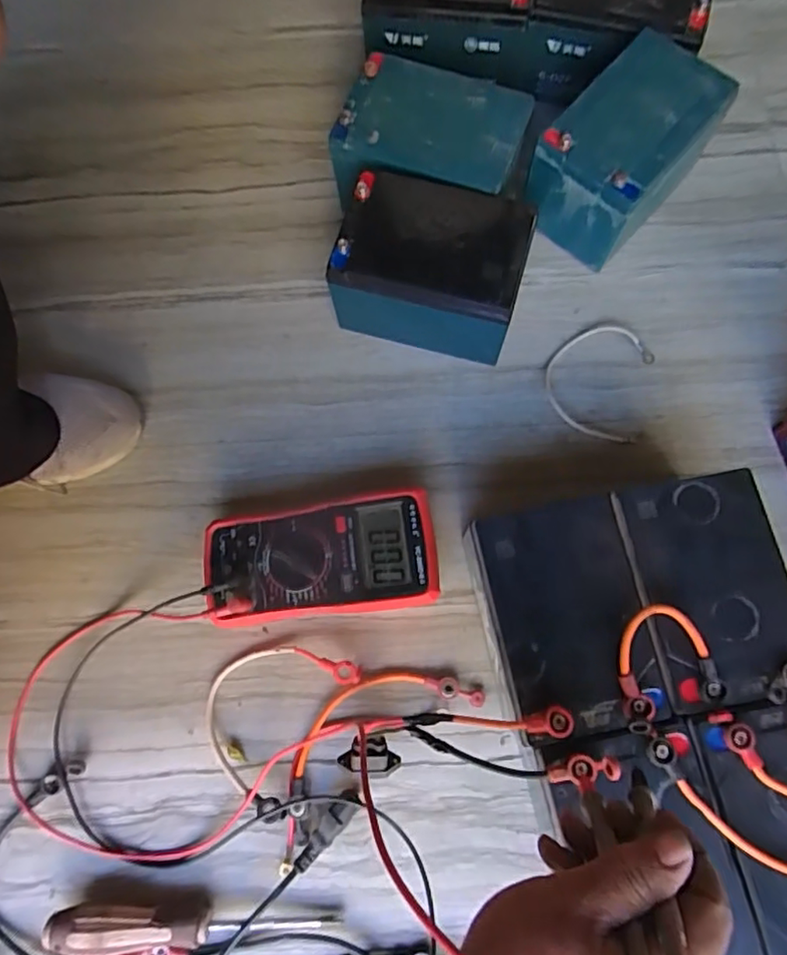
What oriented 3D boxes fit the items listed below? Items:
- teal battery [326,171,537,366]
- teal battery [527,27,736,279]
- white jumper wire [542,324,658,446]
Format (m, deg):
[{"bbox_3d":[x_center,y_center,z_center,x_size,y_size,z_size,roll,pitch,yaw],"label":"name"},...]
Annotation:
[{"bbox_3d":[0.031,-0.175,0.498,0.151,0.098,0.105,15,77,5],"label":"teal battery"},{"bbox_3d":[0.202,-0.280,0.513,0.099,0.100,0.151,40,81,10],"label":"teal battery"},{"bbox_3d":[0.178,-0.086,0.507,0.087,0.008,0.104,13,77,5],"label":"white jumper wire"}]

